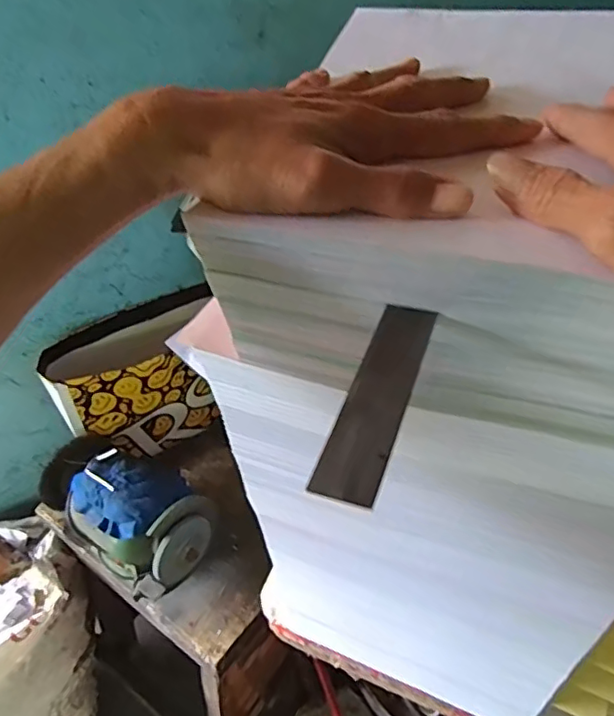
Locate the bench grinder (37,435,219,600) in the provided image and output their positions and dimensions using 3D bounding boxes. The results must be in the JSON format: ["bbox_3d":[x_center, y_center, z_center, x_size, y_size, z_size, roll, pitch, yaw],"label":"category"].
[{"bbox_3d":[-0.302,0.257,0.970,0.316,0.189,0.170,30,54,31],"label":"bench grinder"}]

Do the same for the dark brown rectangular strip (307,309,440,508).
[{"bbox_3d":[0.028,0.012,0.210,0.022,0.004,0.098,12,47,18],"label":"dark brown rectangular strip"}]

